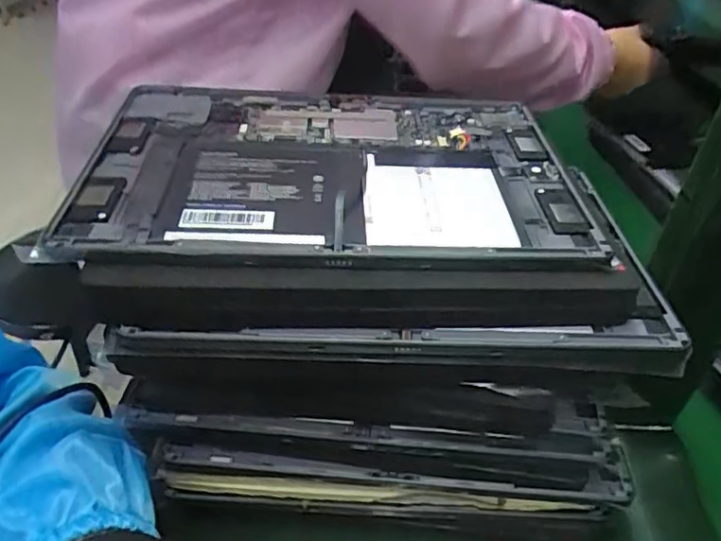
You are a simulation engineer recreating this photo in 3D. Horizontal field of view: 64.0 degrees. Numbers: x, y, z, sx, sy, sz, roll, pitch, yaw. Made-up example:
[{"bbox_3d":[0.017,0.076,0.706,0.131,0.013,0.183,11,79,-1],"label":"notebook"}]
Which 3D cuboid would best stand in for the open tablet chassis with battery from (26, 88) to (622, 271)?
[{"bbox_3d":[-0.015,-0.058,0.323,0.257,0.016,0.172,0,39,-3],"label":"open tablet chassis with battery"}]

